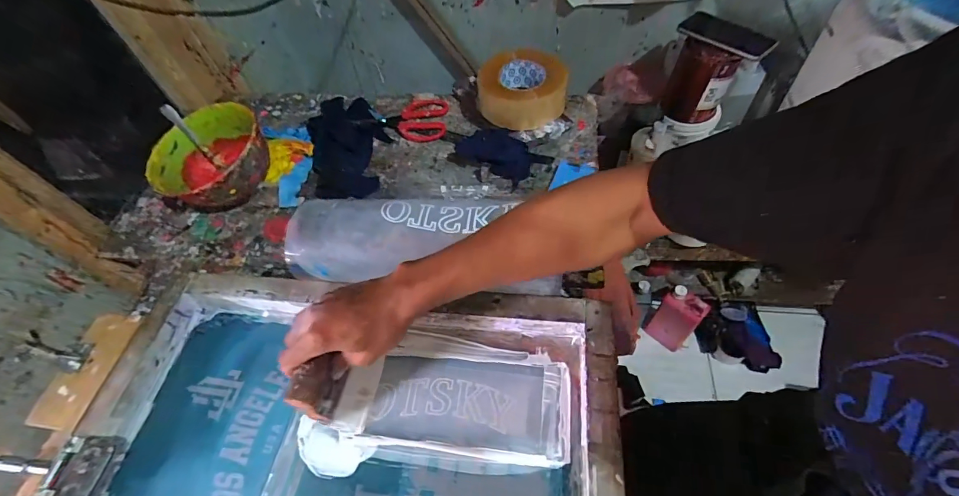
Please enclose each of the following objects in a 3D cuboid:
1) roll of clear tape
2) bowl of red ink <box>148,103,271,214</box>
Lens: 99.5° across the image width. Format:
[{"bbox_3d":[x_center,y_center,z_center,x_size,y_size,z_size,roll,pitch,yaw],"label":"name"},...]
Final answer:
[{"bbox_3d":[0.070,-0.260,0.683,0.146,0.085,0.115,2,55,9],"label":"roll of clear tape"},{"bbox_3d":[-0.405,-0.128,0.633,0.168,0.100,0.165,27,62,22],"label":"bowl of red ink"}]

